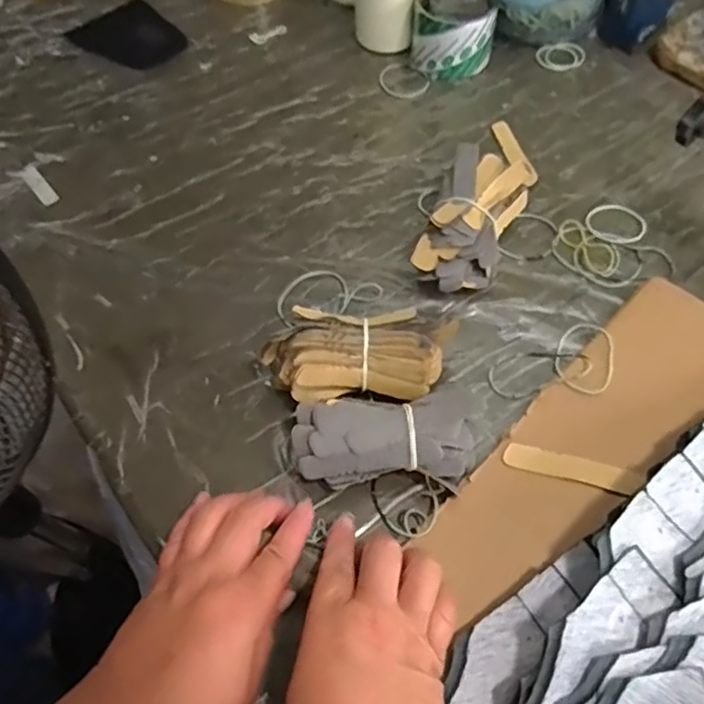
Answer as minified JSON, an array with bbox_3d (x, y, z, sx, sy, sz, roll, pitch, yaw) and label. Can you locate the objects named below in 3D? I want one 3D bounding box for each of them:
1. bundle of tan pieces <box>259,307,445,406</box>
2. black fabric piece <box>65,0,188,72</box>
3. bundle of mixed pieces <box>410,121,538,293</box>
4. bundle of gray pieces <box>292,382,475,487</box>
[{"bbox_3d":[0.001,0.006,0.436,0.119,0.057,0.054,-4,59,2],"label":"bundle of tan pieces"},{"bbox_3d":[-0.246,-0.347,0.694,0.095,0.006,0.125,-37,63,-17],"label":"black fabric piece"},{"bbox_3d":[0.099,-0.105,0.504,0.063,0.050,0.141,19,62,15],"label":"bundle of mixed pieces"},{"bbox_3d":[0.021,0.058,0.407,0.113,0.043,0.052,-9,59,-1],"label":"bundle of gray pieces"}]

